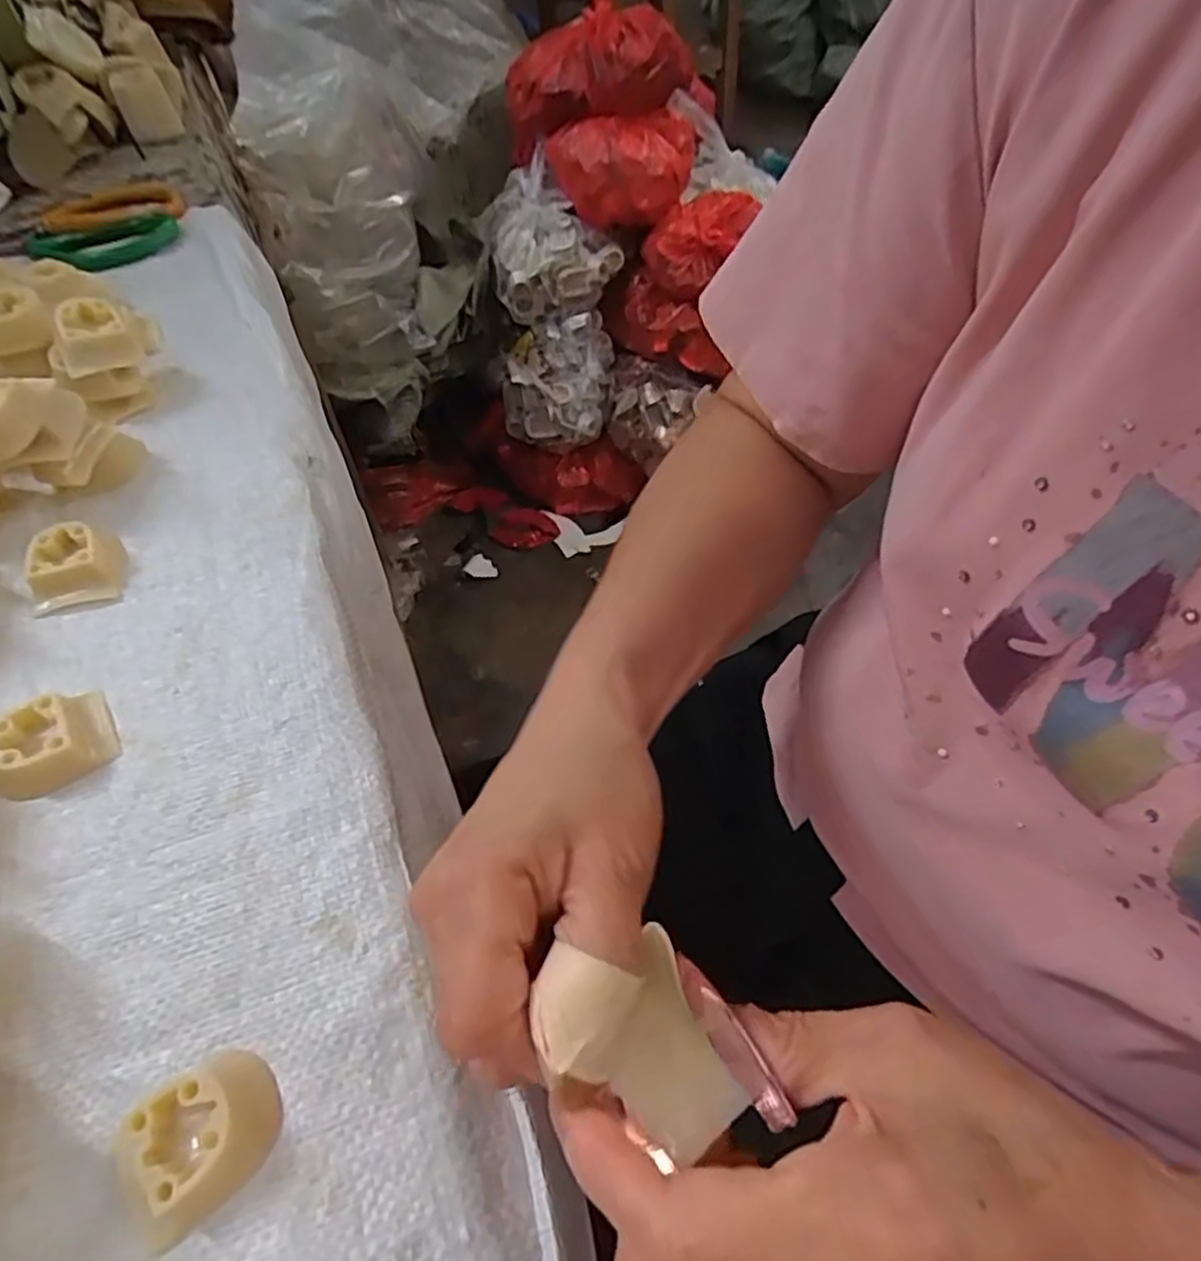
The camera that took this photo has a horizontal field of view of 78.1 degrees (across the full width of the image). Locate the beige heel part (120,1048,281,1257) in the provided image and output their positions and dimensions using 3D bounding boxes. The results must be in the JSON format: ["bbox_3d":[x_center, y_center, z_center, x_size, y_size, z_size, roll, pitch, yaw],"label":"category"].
[{"bbox_3d":[-0.121,0.152,0.223,0.043,0.017,0.038,-31,60,-16],"label":"beige heel part"}]

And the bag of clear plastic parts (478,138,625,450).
[{"bbox_3d":[-0.068,-0.521,1.171,0.203,0.110,0.437,-7,98,-1],"label":"bag of clear plastic parts"}]

